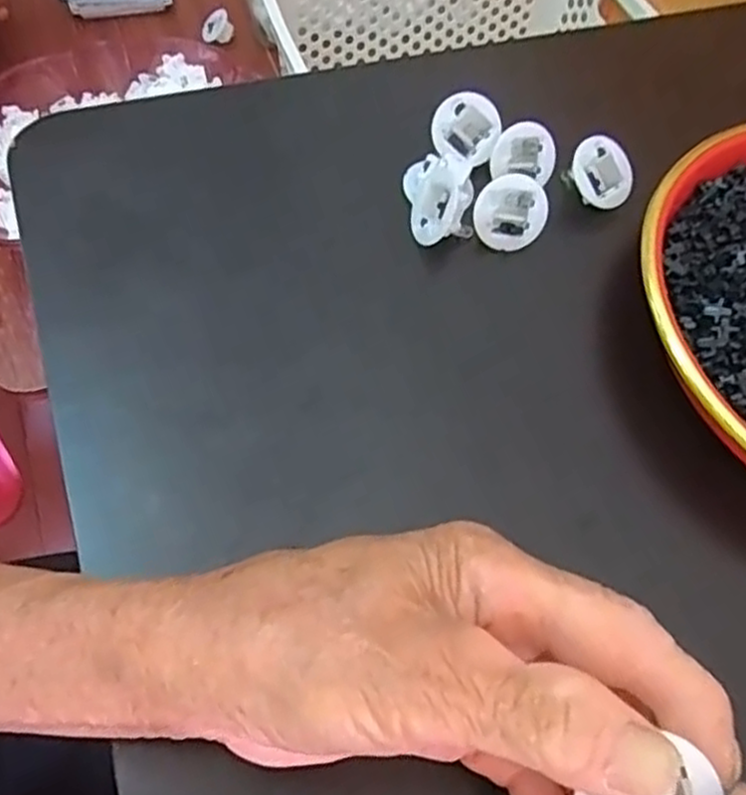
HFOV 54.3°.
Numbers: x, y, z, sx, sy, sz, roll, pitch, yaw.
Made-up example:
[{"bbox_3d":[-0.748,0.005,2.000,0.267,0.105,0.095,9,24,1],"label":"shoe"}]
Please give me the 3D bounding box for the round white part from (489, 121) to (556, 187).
[{"bbox_3d":[0.070,-0.113,0.339,0.033,0.029,0.007,-4,24,-18],"label":"round white part"}]

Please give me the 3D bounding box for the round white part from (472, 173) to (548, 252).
[{"bbox_3d":[0.061,-0.082,0.321,0.033,0.032,0.004,-31,28,6],"label":"round white part"}]

